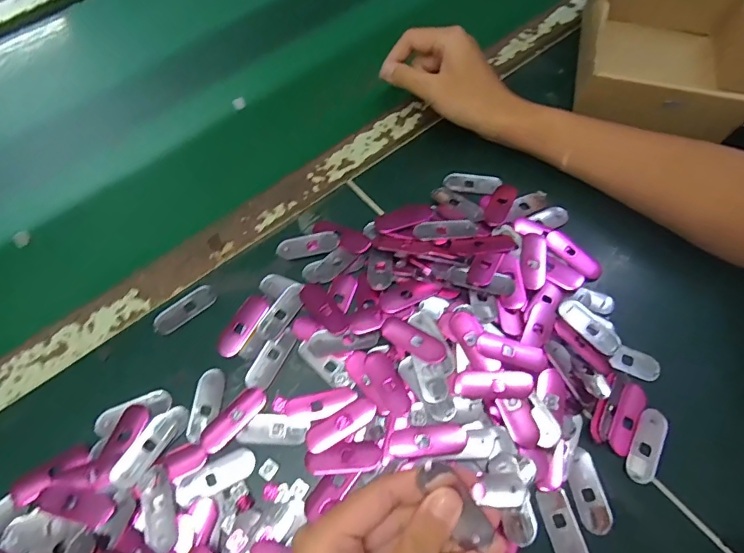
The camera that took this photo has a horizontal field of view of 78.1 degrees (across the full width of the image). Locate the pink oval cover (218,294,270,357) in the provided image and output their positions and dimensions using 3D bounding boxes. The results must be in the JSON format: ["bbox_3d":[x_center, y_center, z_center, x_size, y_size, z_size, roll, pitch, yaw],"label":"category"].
[{"bbox_3d":[-0.097,0.036,0.343,0.020,0.004,0.050,25,67,13],"label":"pink oval cover"}]

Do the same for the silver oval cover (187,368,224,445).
[{"bbox_3d":[-0.116,0.089,0.320,0.019,0.004,0.049,2,64,2],"label":"silver oval cover"}]

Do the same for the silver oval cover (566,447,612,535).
[{"bbox_3d":[0.137,0.136,0.290,0.020,0.004,0.047,-11,64,-4],"label":"silver oval cover"}]

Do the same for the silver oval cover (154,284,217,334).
[{"bbox_3d":[-0.143,0.024,0.351,0.050,0.004,0.021,-37,68,-16],"label":"silver oval cover"}]

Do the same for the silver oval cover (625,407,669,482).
[{"bbox_3d":[0.182,0.112,0.303,0.019,0.004,0.048,28,67,14],"label":"silver oval cover"}]

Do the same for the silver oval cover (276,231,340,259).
[{"bbox_3d":[-0.052,-0.026,0.374,0.050,0.004,0.019,-8,64,-3],"label":"silver oval cover"}]

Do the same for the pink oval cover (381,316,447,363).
[{"bbox_3d":[0.029,0.046,0.330,0.049,0.008,0.019,28,67,14],"label":"pink oval cover"}]

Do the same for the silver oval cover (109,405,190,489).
[{"bbox_3d":[-0.148,0.111,0.305,0.021,0.006,0.057,32,68,15],"label":"silver oval cover"}]

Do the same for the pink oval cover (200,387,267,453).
[{"bbox_3d":[-0.095,0.098,0.316,0.020,0.004,0.051,41,71,19],"label":"pink oval cover"}]

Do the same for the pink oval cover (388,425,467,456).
[{"bbox_3d":[0.036,0.107,0.299,0.050,0.005,0.017,-4,64,-1],"label":"pink oval cover"}]

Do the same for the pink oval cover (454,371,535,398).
[{"bbox_3d":[0.083,0.072,0.308,0.052,0.004,0.017,0,64,1],"label":"pink oval cover"}]

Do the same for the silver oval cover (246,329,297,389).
[{"bbox_3d":[-0.073,0.059,0.334,0.018,0.005,0.048,23,66,12],"label":"silver oval cover"}]

